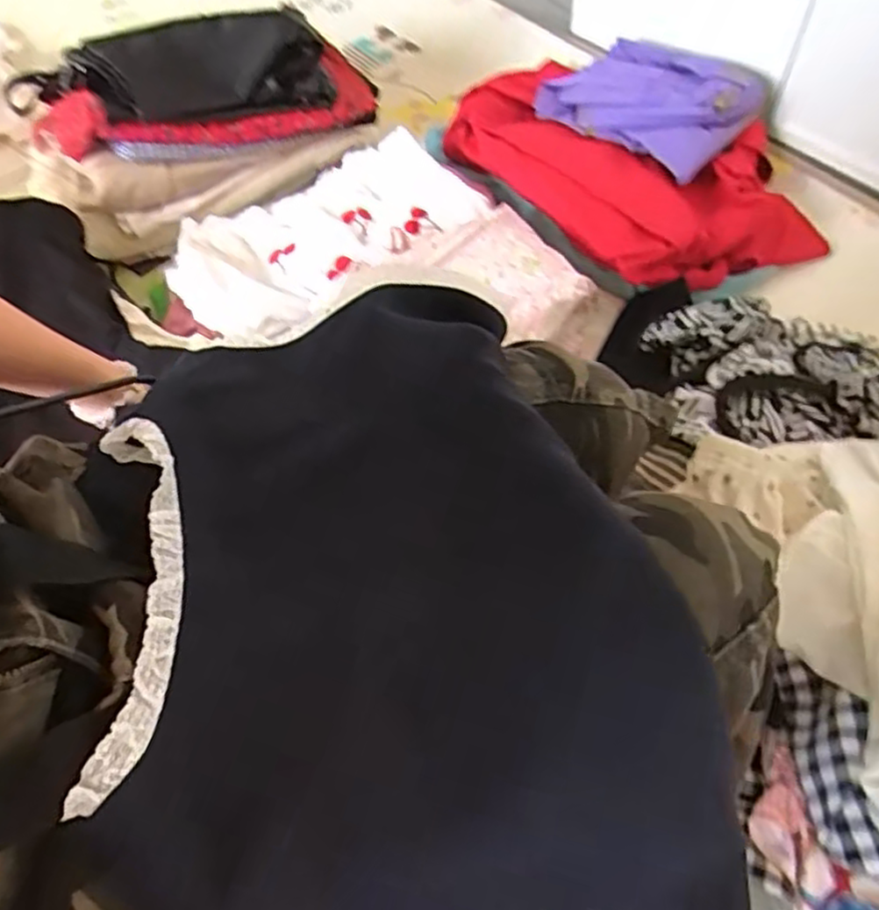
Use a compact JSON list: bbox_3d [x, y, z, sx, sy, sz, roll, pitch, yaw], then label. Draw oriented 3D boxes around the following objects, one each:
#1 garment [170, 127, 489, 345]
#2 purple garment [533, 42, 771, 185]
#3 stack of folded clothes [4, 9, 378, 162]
[{"bbox_3d":[-0.149,-0.292,0.932,0.406,0.041,0.271,-32,60,-18],"label":"garment"},{"bbox_3d":[0.294,-0.518,0.997,0.173,0.110,0.339,-37,61,-21],"label":"purple garment"},{"bbox_3d":[-0.336,-0.503,1.002,0.471,0.147,0.220,-16,56,-8],"label":"stack of folded clothes"}]

